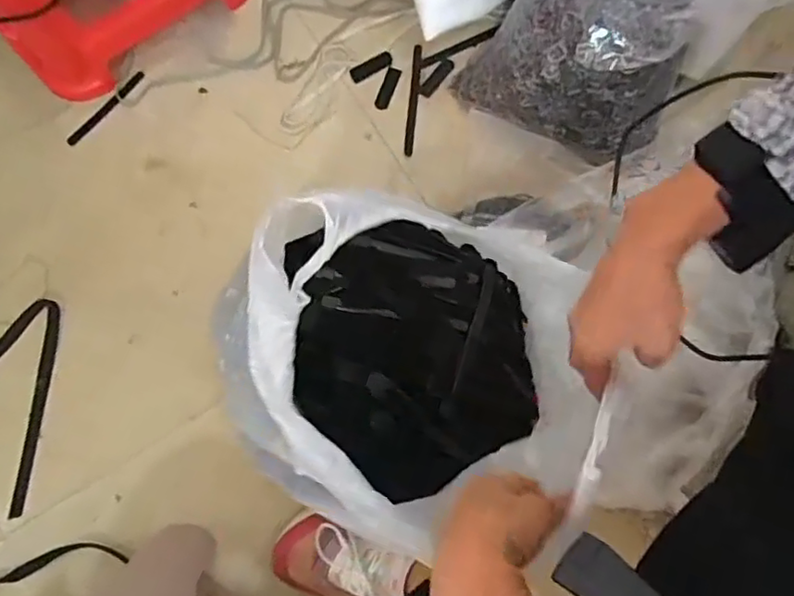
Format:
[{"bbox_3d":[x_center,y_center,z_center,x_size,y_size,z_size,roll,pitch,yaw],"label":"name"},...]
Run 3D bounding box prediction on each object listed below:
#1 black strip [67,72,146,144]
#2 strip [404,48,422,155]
[{"bbox_3d":[-0.358,-0.234,0.751,0.012,0.009,0.124,44,82,8],"label":"black strip"},{"bbox_3d":[0.020,-0.239,0.737,0.011,0.012,0.137,5,79,2],"label":"strip"}]

